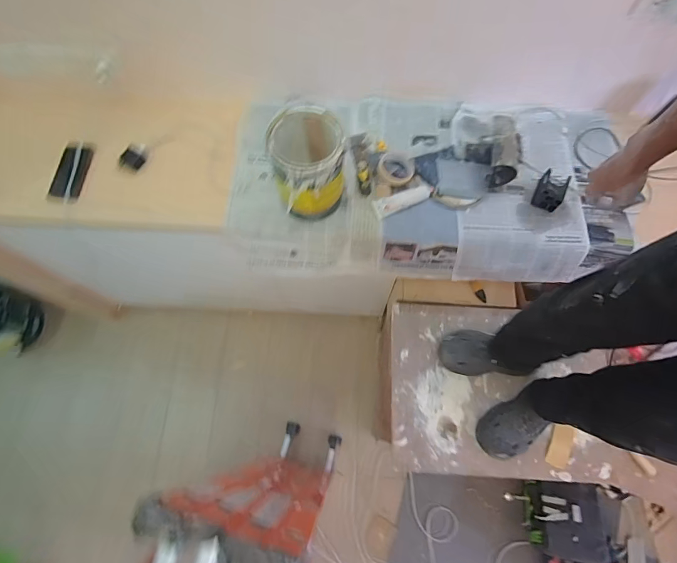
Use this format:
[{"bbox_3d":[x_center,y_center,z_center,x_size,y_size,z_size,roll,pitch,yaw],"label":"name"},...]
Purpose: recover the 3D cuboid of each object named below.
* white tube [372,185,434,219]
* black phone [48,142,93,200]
[{"bbox_3d":[0.164,-0.205,0.949,0.158,0.015,0.045,-22,71,-8],"label":"white tube"},{"bbox_3d":[-0.698,-0.285,0.988,0.071,0.008,0.154,12,80,-12],"label":"black phone"}]

